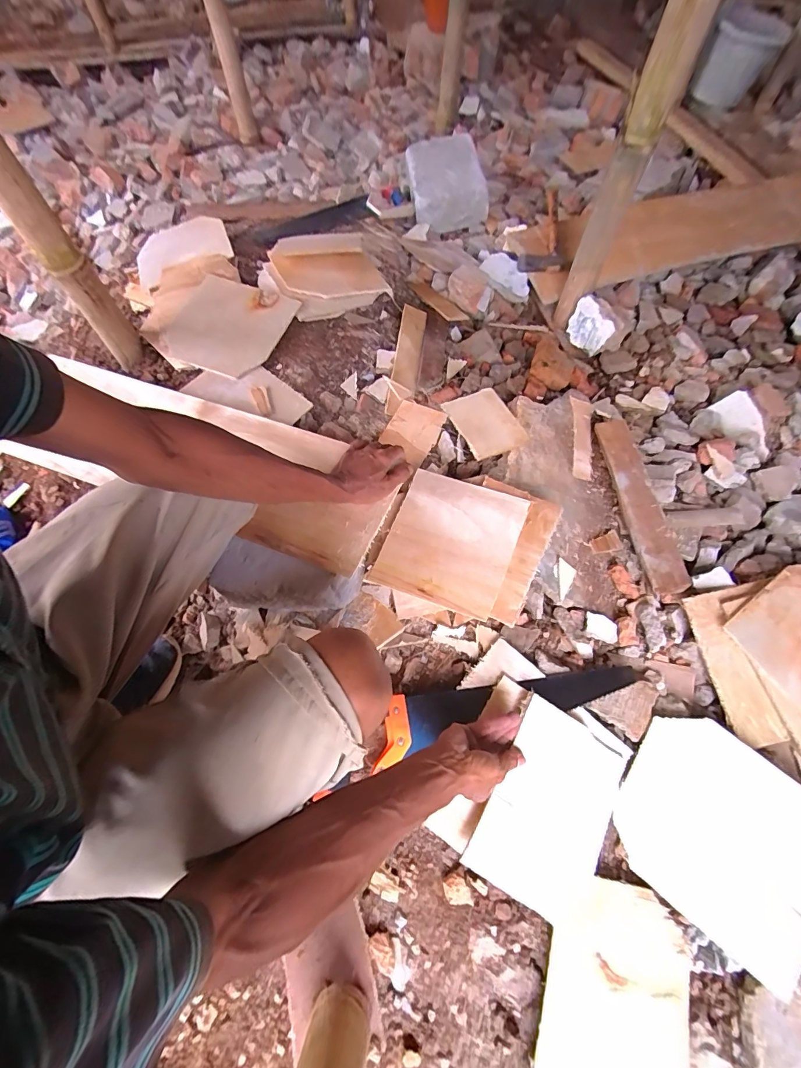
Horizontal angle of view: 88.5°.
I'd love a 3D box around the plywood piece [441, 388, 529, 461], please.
[{"bbox_3d":[0.163,-0.218,0.800,0.111,0.009,0.177,-24,60,-1],"label":"plywood piece"}]

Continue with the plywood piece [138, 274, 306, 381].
[{"bbox_3d":[-0.391,-0.437,0.853,0.293,0.022,0.218,20,77,9],"label":"plywood piece"}]

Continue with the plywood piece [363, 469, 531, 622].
[{"bbox_3d":[0.077,0.010,0.646,0.189,0.008,0.209,20,74,13],"label":"plywood piece"}]

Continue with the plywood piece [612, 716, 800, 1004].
[{"bbox_3d":[0.411,0.381,0.527,0.243,0.018,0.217,37,79,17],"label":"plywood piece"}]

